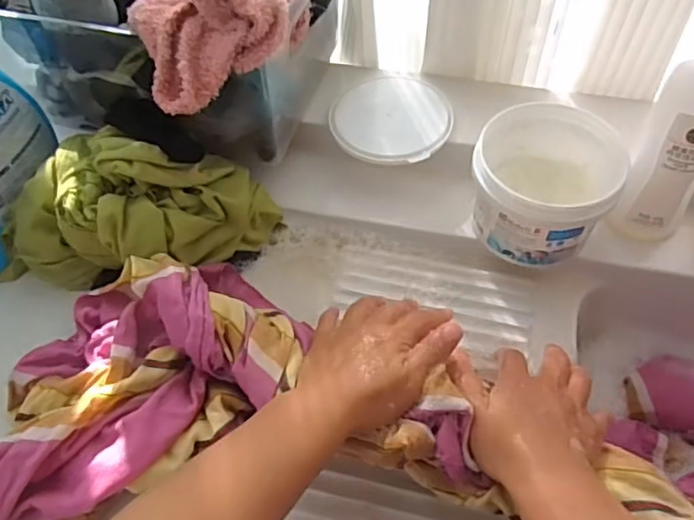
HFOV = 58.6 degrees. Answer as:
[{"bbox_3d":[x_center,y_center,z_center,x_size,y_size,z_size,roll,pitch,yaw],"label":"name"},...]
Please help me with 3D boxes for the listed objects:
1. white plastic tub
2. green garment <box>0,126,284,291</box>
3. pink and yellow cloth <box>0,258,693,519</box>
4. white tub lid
[{"bbox_3d":[0.183,-0.065,0.576,0.116,0.095,0.122,-2,56,3],"label":"white plastic tub"},{"bbox_3d":[-0.207,-0.049,0.587,0.247,0.120,0.132,10,58,10],"label":"green garment"},{"bbox_3d":[0.070,0.148,0.499,0.713,0.154,0.269,7,57,-3],"label":"pink and yellow cloth"},{"bbox_3d":[0.049,-0.154,0.655,0.124,0.017,0.123,-2,56,3],"label":"white tub lid"}]

